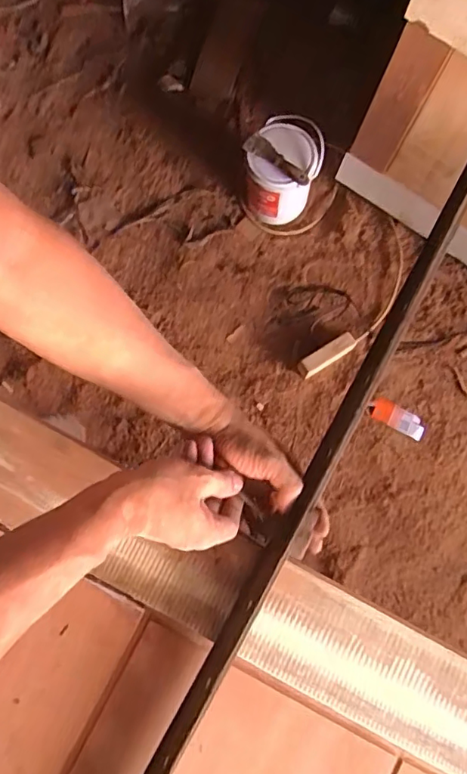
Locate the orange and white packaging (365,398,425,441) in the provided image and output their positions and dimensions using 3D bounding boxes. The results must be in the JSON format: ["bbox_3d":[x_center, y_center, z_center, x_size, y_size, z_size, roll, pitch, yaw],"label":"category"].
[{"bbox_3d":[0.420,0.078,1.383,0.149,0.035,0.064,31,81,5],"label":"orange and white packaging"}]

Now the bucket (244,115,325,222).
[{"bbox_3d":[0.130,-0.579,1.438,0.191,0.194,0.211,10,80,2],"label":"bucket"}]

